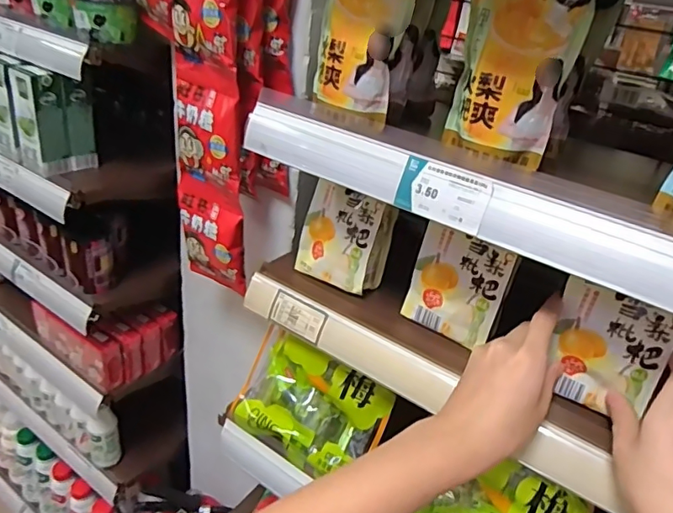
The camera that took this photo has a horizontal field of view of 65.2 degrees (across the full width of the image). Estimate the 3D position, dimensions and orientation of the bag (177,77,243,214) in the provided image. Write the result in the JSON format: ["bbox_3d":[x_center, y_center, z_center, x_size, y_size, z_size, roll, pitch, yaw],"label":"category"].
[{"bbox_3d":[-0.143,-0.118,0.575,0.093,0.125,0.018,30,38,33],"label":"bag"}]

